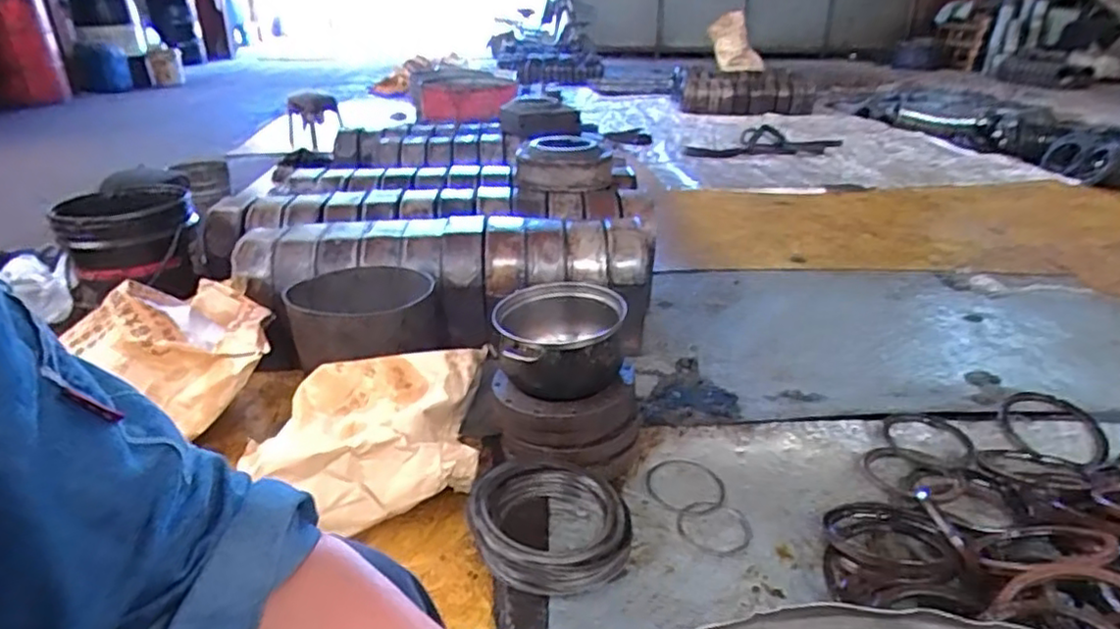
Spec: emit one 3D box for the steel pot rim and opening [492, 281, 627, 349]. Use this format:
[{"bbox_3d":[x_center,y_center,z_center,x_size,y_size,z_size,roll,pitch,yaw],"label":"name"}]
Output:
[{"bbox_3d":[-0.005,0.001,1.142,0.234,0.061,0.241,2,26,5],"label":"steel pot rim and opening"}]

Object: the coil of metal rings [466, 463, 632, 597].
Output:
[{"bbox_3d":[-0.015,0.306,0.966,0.235,0.077,0.216,5,26,-2],"label":"coil of metal rings"}]

